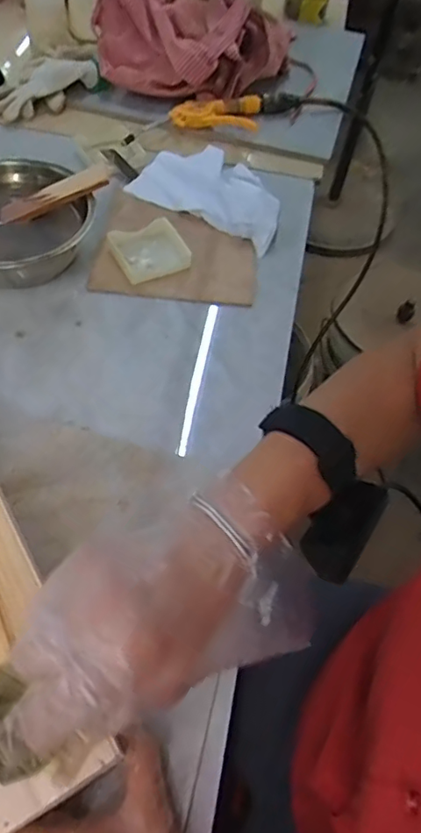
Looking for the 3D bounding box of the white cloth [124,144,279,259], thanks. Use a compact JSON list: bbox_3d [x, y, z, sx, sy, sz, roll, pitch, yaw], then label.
[{"bbox_3d":[0.006,-0.284,0.685,0.194,0.034,0.102,30,59,15],"label":"white cloth"}]

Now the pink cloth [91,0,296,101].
[{"bbox_3d":[-0.010,-0.548,0.812,0.295,0.111,0.166,-18,61,-16],"label":"pink cloth"}]

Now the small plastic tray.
[{"bbox_3d":[-0.064,-0.186,0.620,0.079,0.023,0.070,-27,62,-20],"label":"small plastic tray"}]

